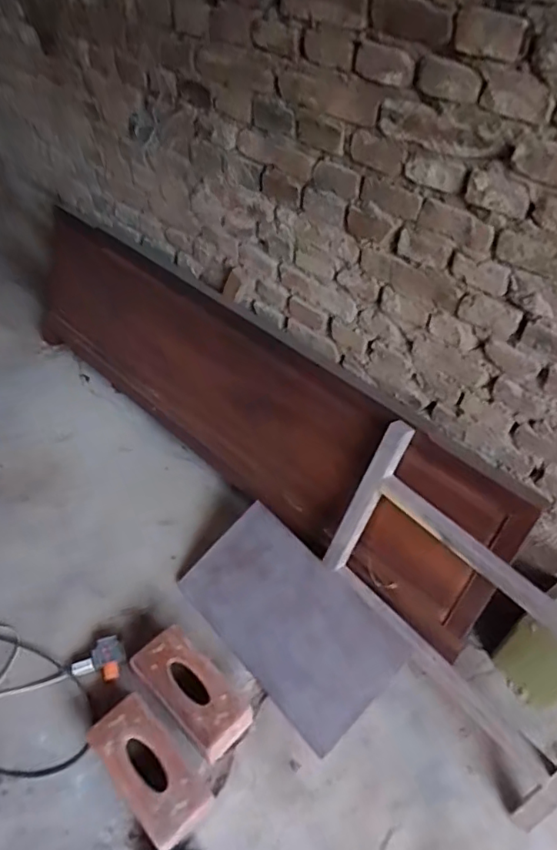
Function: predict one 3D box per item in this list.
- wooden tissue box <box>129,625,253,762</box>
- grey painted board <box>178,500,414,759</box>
[{"bbox_3d":[-0.193,0.585,1.241,0.275,0.101,0.145,35,53,28],"label":"wooden tissue box"},{"bbox_3d":[0.021,0.453,1.350,0.296,0.021,0.522,-46,59,-7],"label":"grey painted board"}]

